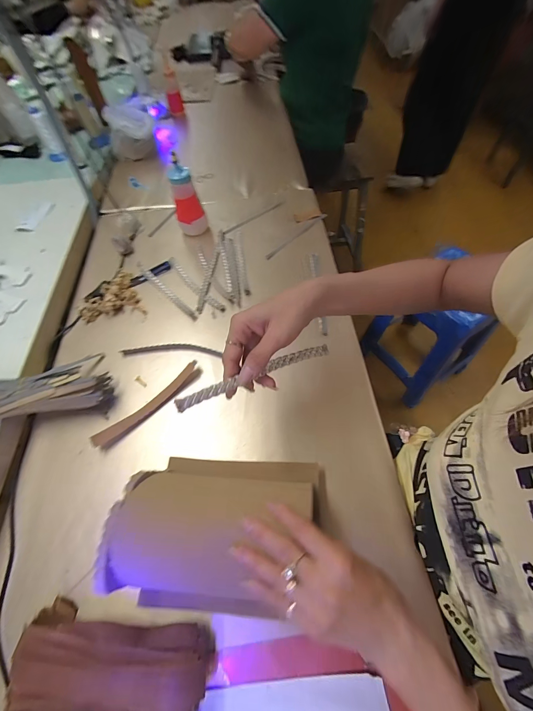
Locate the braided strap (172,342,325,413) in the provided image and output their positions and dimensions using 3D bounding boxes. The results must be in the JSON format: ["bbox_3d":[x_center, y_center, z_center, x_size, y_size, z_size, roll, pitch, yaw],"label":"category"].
[{"bbox_3d":[-0.006,0.018,0.325,0.188,0.009,0.016,-21,60,-29],"label":"braided strap"}]

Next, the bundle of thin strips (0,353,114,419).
[{"bbox_3d":[-0.359,0.039,0.442,0.233,0.061,0.106,-3,58,-20],"label":"bundle of thin strips"}]

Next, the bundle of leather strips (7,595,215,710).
[{"bbox_3d":[-0.154,0.316,0.297,0.192,0.046,0.110,0,59,3],"label":"bundle of leather strips"}]

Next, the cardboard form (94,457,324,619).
[{"bbox_3d":[-0.046,0.185,0.333,0.212,0.093,0.148,4,60,3],"label":"cardboard form"}]

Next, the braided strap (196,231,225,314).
[{"bbox_3d":[-0.111,-0.179,0.612,0.016,0.005,0.225,5,60,6],"label":"braided strap"}]

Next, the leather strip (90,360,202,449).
[{"bbox_3d":[-0.179,0.074,0.466,0.023,0.023,0.183,39,69,23],"label":"leather strip"}]

